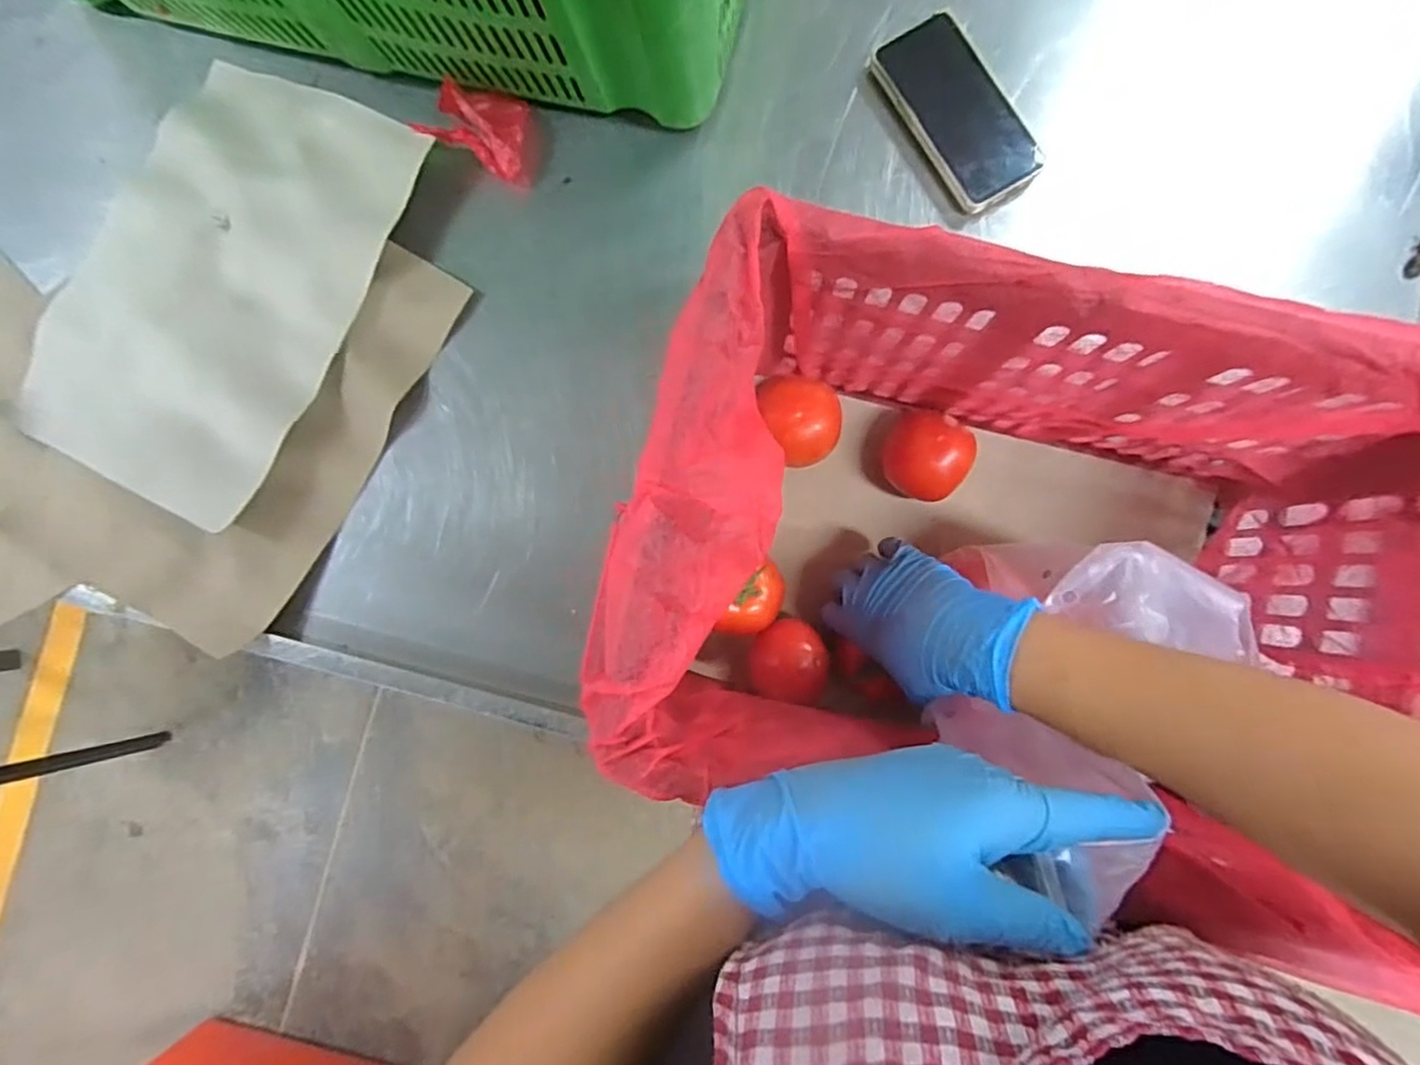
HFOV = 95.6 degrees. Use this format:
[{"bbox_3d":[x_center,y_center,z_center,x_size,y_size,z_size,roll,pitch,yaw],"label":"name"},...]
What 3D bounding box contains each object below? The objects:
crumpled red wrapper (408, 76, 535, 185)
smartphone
[{"bbox_3d":[-0.196,-0.338,0.545,0.089,0.031,0.073,1,87,2],"label":"crumpled red wrapper"},{"bbox_3d":[0.204,-0.348,0.532,0.077,0.011,0.159,-29,86,0],"label":"smartphone"}]

